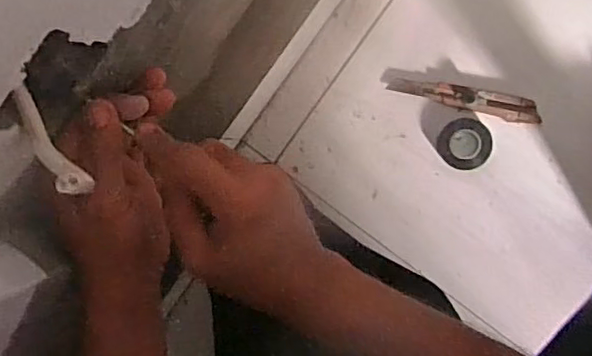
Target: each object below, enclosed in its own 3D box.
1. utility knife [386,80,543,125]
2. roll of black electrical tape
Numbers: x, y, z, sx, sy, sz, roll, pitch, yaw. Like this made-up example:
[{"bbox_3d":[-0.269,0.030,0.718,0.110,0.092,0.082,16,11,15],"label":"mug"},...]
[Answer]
[{"bbox_3d":[0.220,-0.102,0.792,0.191,0.019,0.032,12,95,8],"label":"utility knife"},{"bbox_3d":[0.220,-0.044,0.793,0.067,0.014,0.065,1,95,7],"label":"roll of black electrical tape"}]

